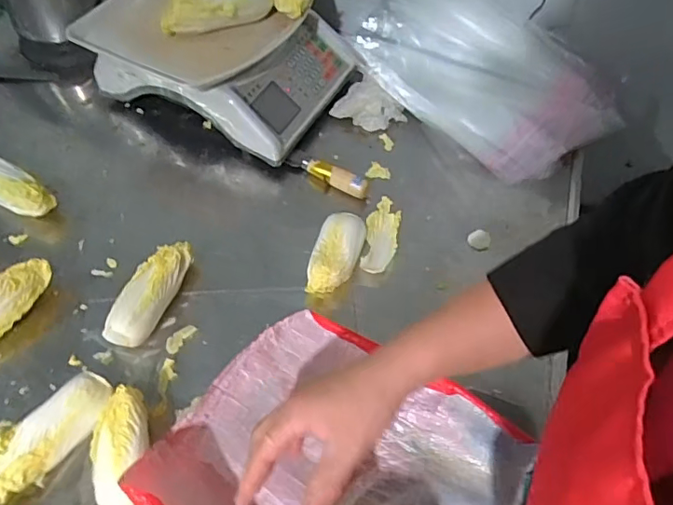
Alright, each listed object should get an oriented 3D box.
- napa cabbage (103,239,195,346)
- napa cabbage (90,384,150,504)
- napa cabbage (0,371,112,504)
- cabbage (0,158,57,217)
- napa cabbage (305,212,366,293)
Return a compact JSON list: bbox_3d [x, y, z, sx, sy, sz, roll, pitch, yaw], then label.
[{"bbox_3d":[-0.189,0.043,0.557,0.043,0.044,0.121,15,56,10],"label":"napa cabbage"},{"bbox_3d":[-0.185,0.170,0.464,0.050,0.047,0.109,-13,57,-12],"label":"napa cabbage"},{"bbox_3d":[-0.260,0.157,0.472,0.061,0.045,0.122,32,60,20],"label":"napa cabbage"},{"bbox_3d":[-0.391,-0.078,0.642,0.120,0.049,0.049,27,58,17],"label":"cabbage"},{"bbox_3d":[0.001,0.003,0.597,0.049,0.034,0.098,13,55,8],"label":"napa cabbage"}]

